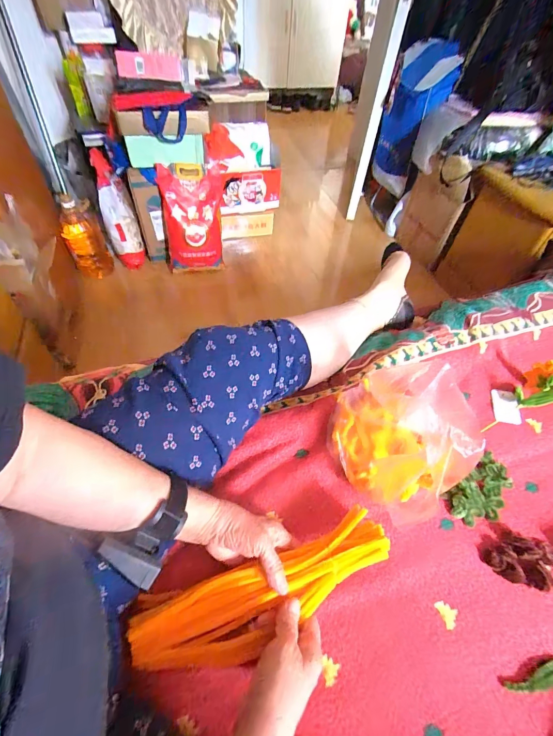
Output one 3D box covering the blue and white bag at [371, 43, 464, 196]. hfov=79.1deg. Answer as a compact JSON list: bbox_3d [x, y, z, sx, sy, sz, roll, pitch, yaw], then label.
[{"bbox_3d":[0.584,-1.072,1.489,0.241,0.525,0.080,20,54,11],"label":"blue and white bag"}]

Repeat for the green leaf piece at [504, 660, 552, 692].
[{"bbox_3d":[0.282,0.335,0.359,0.074,0.007,0.017,-10,54,-12],"label":"green leaf piece"}]

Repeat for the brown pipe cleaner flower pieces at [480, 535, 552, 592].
[{"bbox_3d":[0.310,0.242,0.419,0.090,0.022,0.056,7,53,1],"label":"brown pipe cleaner flower pieces"}]

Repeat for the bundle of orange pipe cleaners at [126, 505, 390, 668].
[{"bbox_3d":[-0.011,0.251,0.373,0.290,0.023,0.085,-19,56,-9],"label":"bundle of orange pipe cleaners"}]

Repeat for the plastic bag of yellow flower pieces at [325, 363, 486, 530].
[{"bbox_3d":[0.158,0.087,0.441,0.120,0.167,0.190,-21,57,-19],"label":"plastic bag of yellow flower pieces"}]

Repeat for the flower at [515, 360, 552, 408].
[{"bbox_3d":[0.434,0.037,0.549,0.074,0.067,0.075,2,53,-3],"label":"flower"}]

